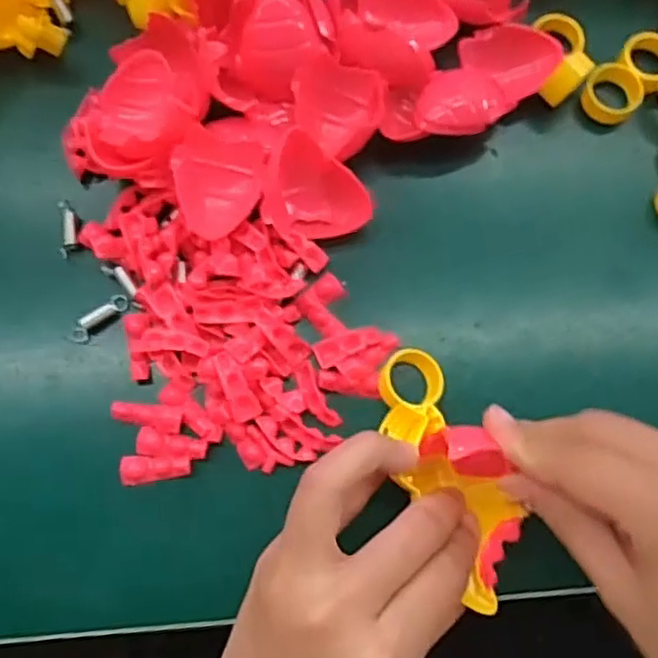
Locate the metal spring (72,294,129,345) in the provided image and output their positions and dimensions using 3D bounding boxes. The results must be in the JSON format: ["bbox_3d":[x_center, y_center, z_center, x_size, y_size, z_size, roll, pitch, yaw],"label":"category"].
[{"bbox_3d":[-0.100,-0.005,0.300,0.028,0.009,0.007,-40,78,-9],"label":"metal spring"}]

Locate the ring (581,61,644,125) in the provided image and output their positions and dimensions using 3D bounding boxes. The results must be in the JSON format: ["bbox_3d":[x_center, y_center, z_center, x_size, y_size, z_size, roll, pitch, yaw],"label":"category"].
[{"bbox_3d":[0.133,-0.111,0.326,0.026,0.012,0.024,0,75,0],"label":"ring"}]

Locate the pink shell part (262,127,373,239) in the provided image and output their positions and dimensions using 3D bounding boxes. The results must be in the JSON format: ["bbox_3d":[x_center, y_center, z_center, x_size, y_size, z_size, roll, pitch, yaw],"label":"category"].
[{"bbox_3d":[-0.004,-0.061,0.303,0.043,0.035,0.041,0,75,0],"label":"pink shell part"}]

